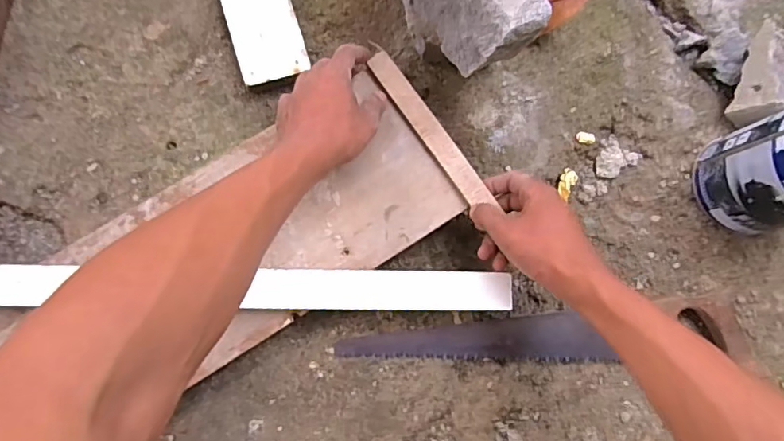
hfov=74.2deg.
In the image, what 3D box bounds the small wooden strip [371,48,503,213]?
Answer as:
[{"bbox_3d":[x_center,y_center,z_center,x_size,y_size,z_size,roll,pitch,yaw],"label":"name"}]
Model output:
[{"bbox_3d":[0.035,-0.089,0.498,0.023,0.008,0.179,-34,82,-8],"label":"small wooden strip"}]

